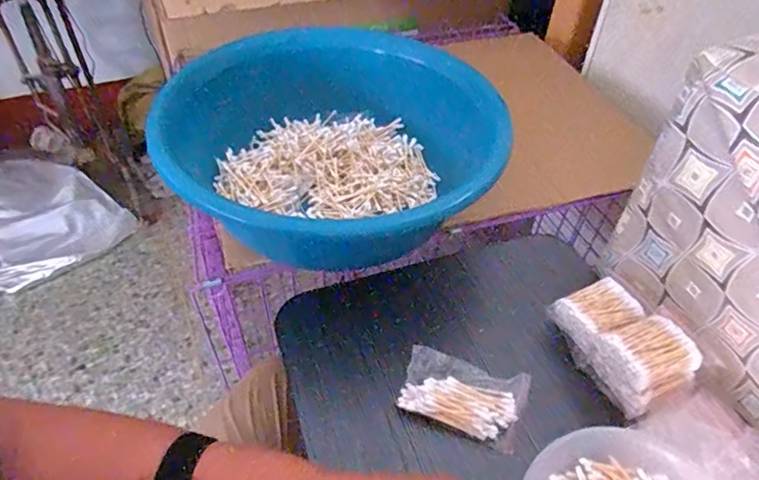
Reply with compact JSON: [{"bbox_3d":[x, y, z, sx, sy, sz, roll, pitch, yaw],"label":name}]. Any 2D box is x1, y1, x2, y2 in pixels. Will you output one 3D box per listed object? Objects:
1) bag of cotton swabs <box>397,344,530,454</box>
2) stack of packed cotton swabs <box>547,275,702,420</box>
[{"bbox_3d":[0.081,0.152,0.513,0.115,0.025,0.066,16,64,13],"label":"bag of cotton swabs"},{"bbox_3d":[0.241,0.100,0.533,0.076,0.077,0.128,-16,49,-17],"label":"stack of packed cotton swabs"}]

